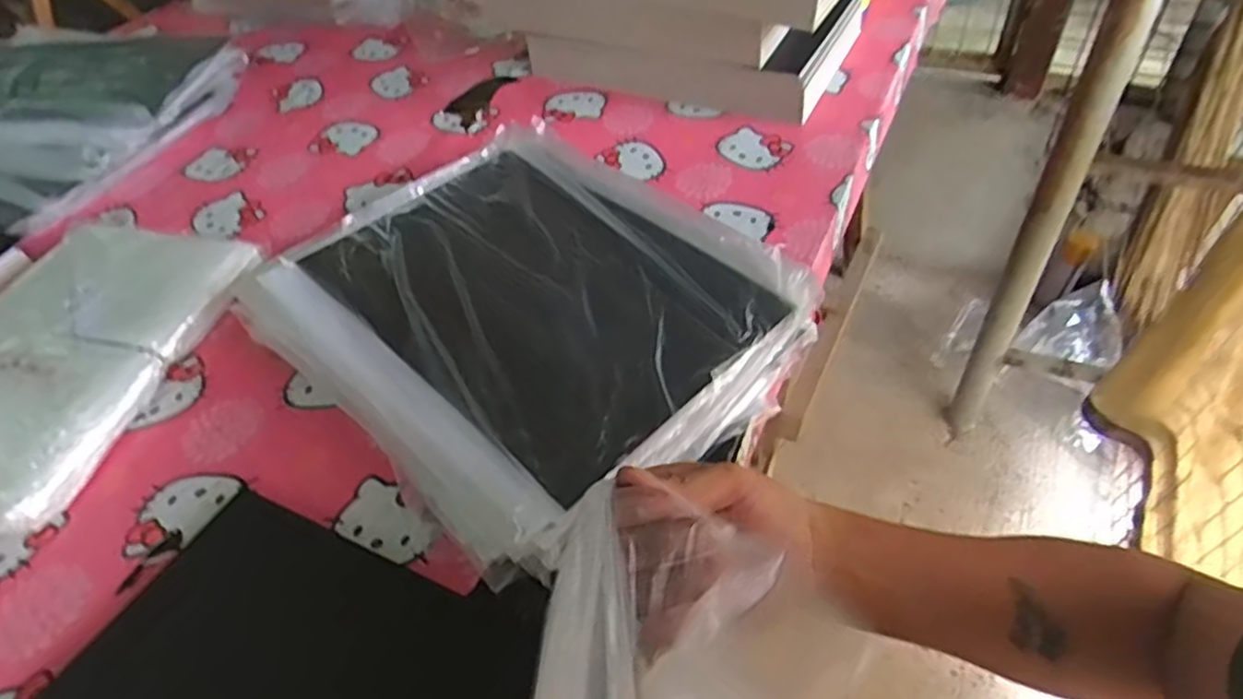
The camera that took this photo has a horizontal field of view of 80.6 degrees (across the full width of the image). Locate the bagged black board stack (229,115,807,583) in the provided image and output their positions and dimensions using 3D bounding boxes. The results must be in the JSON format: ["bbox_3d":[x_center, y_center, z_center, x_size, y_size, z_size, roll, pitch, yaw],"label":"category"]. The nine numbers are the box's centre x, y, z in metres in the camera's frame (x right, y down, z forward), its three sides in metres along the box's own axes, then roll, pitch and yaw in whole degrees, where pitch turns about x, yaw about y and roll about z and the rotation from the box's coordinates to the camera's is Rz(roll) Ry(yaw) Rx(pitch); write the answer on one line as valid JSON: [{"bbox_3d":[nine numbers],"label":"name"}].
[{"bbox_3d":[-0.090,-0.035,0.632,0.337,0.071,0.411,-36,54,-25],"label":"bagged black board stack"}]

